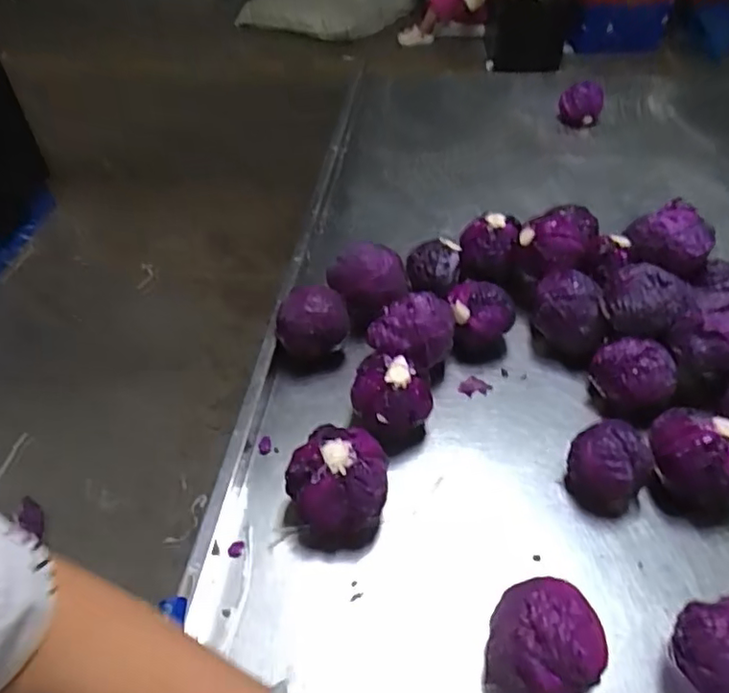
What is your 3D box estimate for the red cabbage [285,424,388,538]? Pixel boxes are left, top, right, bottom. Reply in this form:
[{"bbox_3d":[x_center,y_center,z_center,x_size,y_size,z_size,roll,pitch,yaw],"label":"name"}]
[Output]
[{"bbox_3d":[-0.029,0.158,0.705,0.115,0.108,0.112,-1,45,1],"label":"red cabbage"}]

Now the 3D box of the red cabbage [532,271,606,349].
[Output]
[{"bbox_3d":[0.304,-0.044,0.903,0.104,0.114,0.096,12,47,15],"label":"red cabbage"}]

